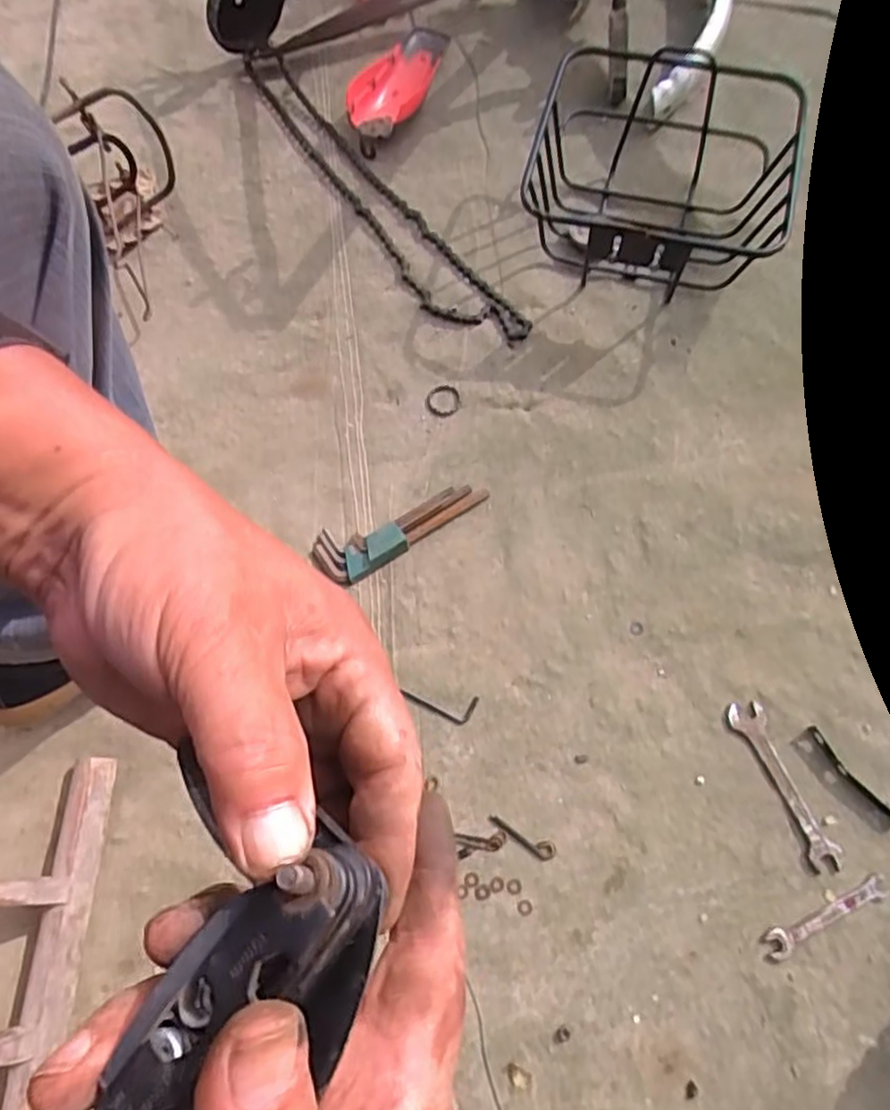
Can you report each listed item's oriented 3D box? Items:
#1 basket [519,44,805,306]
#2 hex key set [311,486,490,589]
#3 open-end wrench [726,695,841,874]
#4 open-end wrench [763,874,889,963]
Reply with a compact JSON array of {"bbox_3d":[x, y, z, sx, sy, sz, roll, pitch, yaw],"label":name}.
[{"bbox_3d":[0.223,-0.399,0.732,0.254,0.140,0.249,12,72,5],"label":"basket"},{"bbox_3d":[-0.040,-0.032,0.684,0.169,0.018,0.050,-33,74,-9],"label":"hex key set"},{"bbox_3d":[0.299,0.201,0.607,0.031,0.005,0.149,-21,73,-6],"label":"open-end wrench"},{"bbox_3d":[0.317,0.302,0.571,0.114,0.007,0.023,-24,73,-7],"label":"open-end wrench"}]

